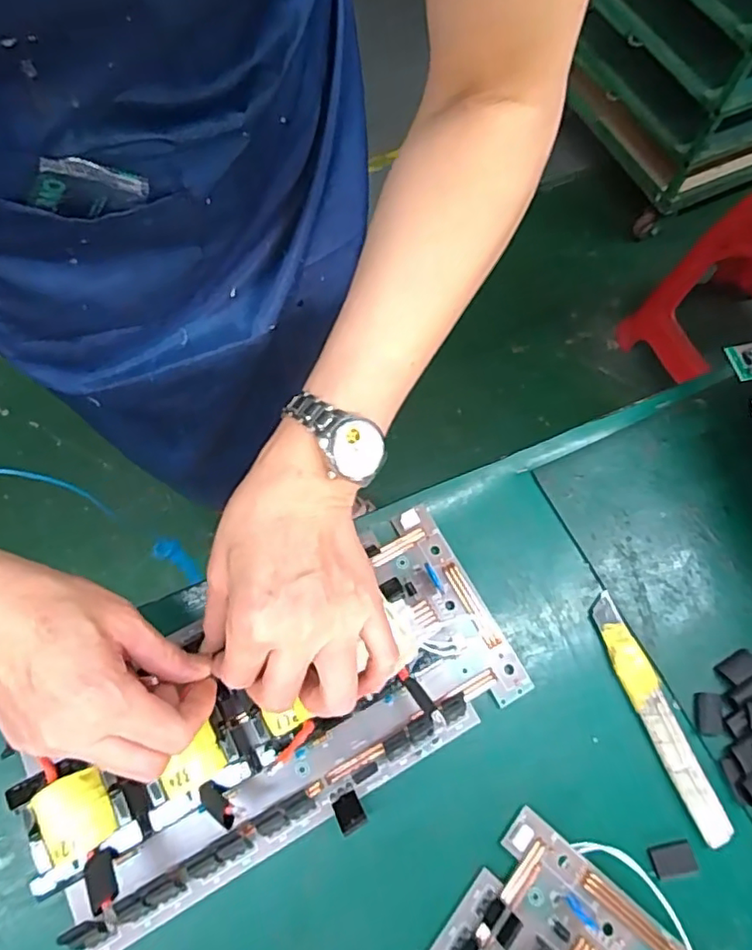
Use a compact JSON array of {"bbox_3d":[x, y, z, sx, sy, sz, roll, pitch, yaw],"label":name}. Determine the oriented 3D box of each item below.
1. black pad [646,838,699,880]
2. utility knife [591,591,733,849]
[{"bbox_3d":[0.172,0.223,0.347,0.026,0.004,0.015,-9,69,-6],"label":"black pad"},{"bbox_3d":[0.175,0.148,0.375,0.023,0.005,0.149,-20,70,-10],"label":"utility knife"}]

